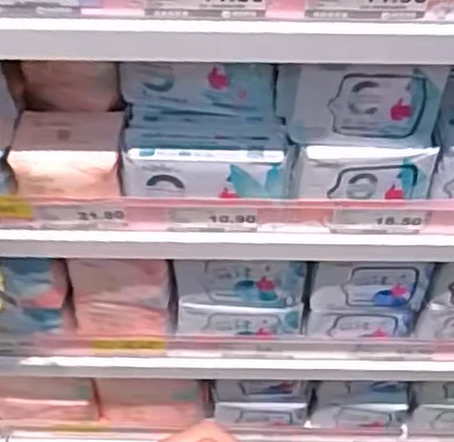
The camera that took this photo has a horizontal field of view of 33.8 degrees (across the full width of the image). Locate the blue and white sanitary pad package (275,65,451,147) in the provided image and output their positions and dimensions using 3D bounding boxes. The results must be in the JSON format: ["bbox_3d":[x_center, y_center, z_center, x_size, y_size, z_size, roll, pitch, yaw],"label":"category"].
[{"bbox_3d":[0.122,-0.118,0.692,0.144,0.099,0.057,0,50,-1],"label":"blue and white sanitary pad package"}]

